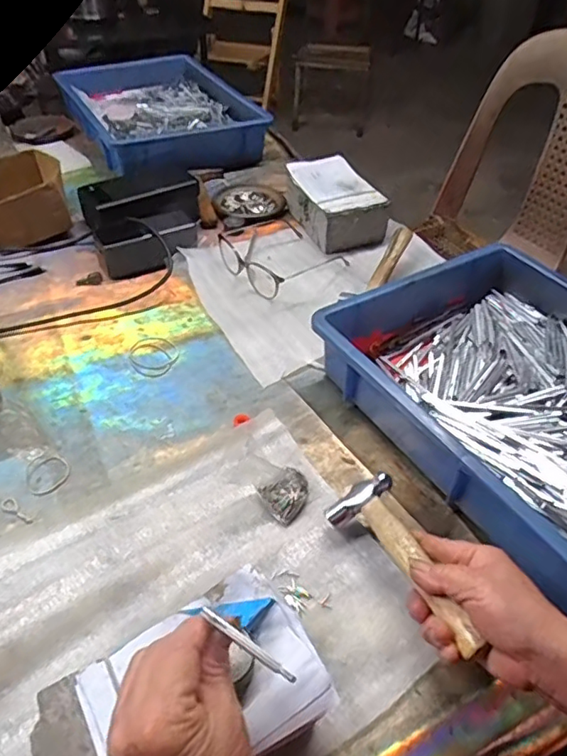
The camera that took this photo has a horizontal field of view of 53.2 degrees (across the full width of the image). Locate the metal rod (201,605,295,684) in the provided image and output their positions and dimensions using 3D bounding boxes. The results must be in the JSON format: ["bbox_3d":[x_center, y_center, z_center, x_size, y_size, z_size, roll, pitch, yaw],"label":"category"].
[{"bbox_3d":[-0.019,0.137,0.291,0.058,0.004,0.005,33,51,15],"label":"metal rod"}]

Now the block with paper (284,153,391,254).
[{"bbox_3d":[0.074,-0.260,0.836,0.097,0.076,0.158,-18,47,-20],"label":"block with paper"}]

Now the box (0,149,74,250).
[{"bbox_3d":[-0.373,-0.250,0.802,0.127,0.074,0.142,-25,50,-25],"label":"box"}]

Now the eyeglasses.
[{"bbox_3d":[-0.005,-0.180,0.779,0.156,0.042,0.161,-31,53,-30],"label":"eyeglasses"}]

